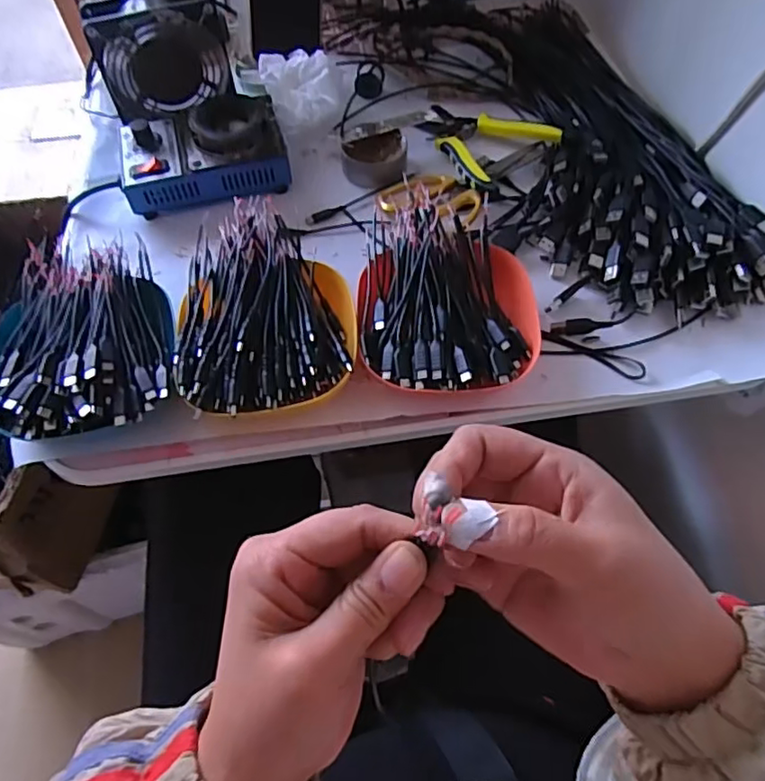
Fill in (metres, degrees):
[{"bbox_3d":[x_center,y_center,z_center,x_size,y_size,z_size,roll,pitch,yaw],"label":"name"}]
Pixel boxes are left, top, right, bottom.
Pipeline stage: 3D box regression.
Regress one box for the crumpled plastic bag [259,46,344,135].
[{"bbox_3d":[-0.083,-0.310,0.620,0.070,0.045,0.099,-18,61,-9],"label":"crumpled plastic bag"}]

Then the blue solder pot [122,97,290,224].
[{"bbox_3d":[-0.168,-0.228,0.570,0.150,0.058,0.098,-10,60,-4],"label":"blue solder pot"}]

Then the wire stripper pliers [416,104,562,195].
[{"bbox_3d":[0.092,-0.254,0.591,0.109,0.011,0.140,-36,65,-18],"label":"wire stripper pliers"}]

